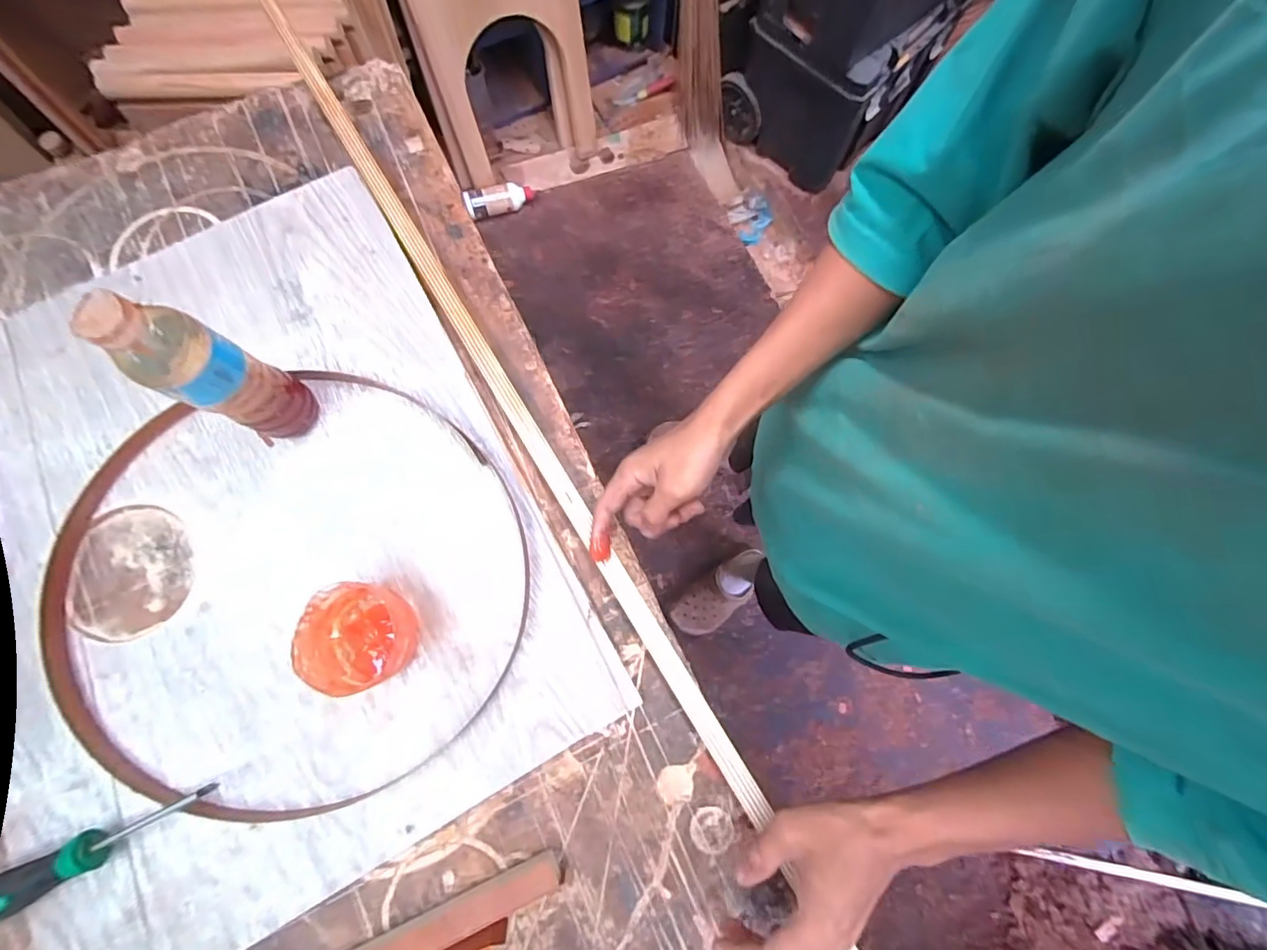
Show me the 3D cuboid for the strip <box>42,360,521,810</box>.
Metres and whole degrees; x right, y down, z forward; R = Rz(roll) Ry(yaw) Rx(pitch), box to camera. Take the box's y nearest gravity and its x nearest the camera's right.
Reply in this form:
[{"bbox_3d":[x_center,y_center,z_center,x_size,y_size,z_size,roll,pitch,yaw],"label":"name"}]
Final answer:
[{"bbox_3d":[-0.295,0.091,0.454,0.403,0.021,0.364,-15,78,-4],"label":"strip"}]

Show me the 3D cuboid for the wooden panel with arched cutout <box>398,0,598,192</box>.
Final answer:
[{"bbox_3d":[-0.315,-1.025,1.304,0.400,0.574,0.079,-20,70,-7],"label":"wooden panel with arched cutout"}]

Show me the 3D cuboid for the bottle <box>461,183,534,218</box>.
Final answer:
[{"bbox_3d":[-0.373,-0.772,1.500,0.193,0.080,0.056,-24,79,-6],"label":"bottle"}]

